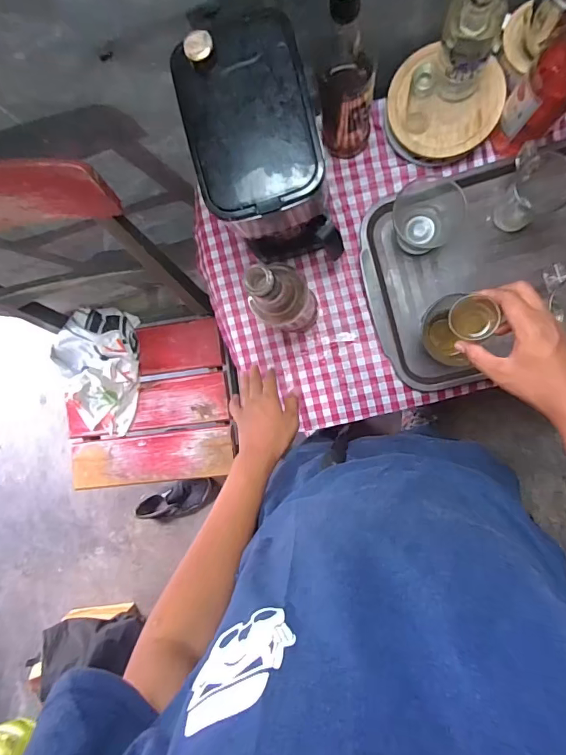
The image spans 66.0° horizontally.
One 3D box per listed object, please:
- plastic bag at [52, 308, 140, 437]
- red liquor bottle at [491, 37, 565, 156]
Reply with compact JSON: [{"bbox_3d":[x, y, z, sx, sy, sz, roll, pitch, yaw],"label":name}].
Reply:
[{"bbox_3d":[-0.438,-0.011,1.034,0.199,0.062,0.291,0,92,9],"label":"plastic bag"},{"bbox_3d":[0.317,-0.346,0.507,0.069,0.272,0.058,39,98,6],"label":"red liquor bottle"}]

